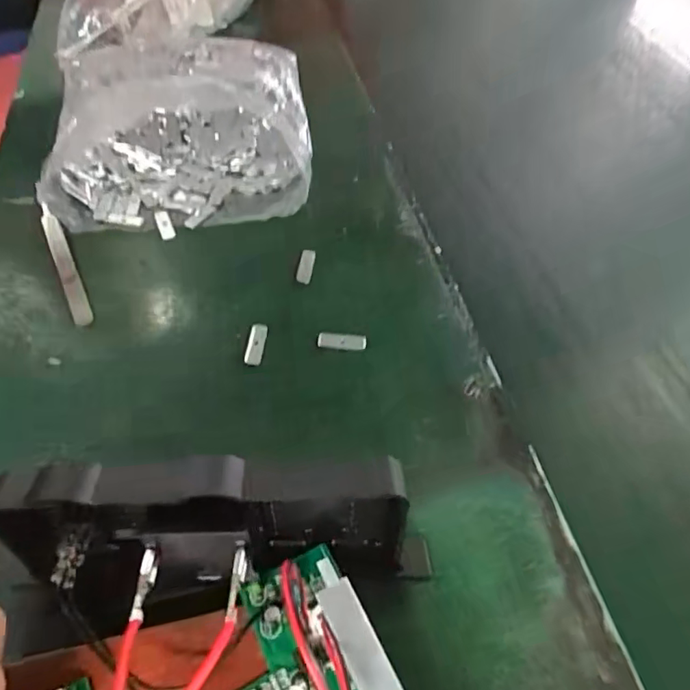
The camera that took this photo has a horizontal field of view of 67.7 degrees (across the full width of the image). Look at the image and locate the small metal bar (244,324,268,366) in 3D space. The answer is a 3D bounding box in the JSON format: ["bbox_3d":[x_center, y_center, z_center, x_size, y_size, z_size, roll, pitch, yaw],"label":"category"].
[{"bbox_3d":[-0.047,-0.001,0.274,0.009,0.004,0.024,6,53,1],"label":"small metal bar"}]

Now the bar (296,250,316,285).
[{"bbox_3d":[-0.024,-0.048,0.308,0.008,0.004,0.025,8,53,3],"label":"bar"}]

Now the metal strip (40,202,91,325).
[{"bbox_3d":[-0.164,-0.048,0.301,0.010,0.004,0.089,-24,66,-16],"label":"metal strip"}]

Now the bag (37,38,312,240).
[{"bbox_3d":[-0.116,-0.160,0.363,0.176,0.036,0.185,-5,54,-7],"label":"bag"}]

